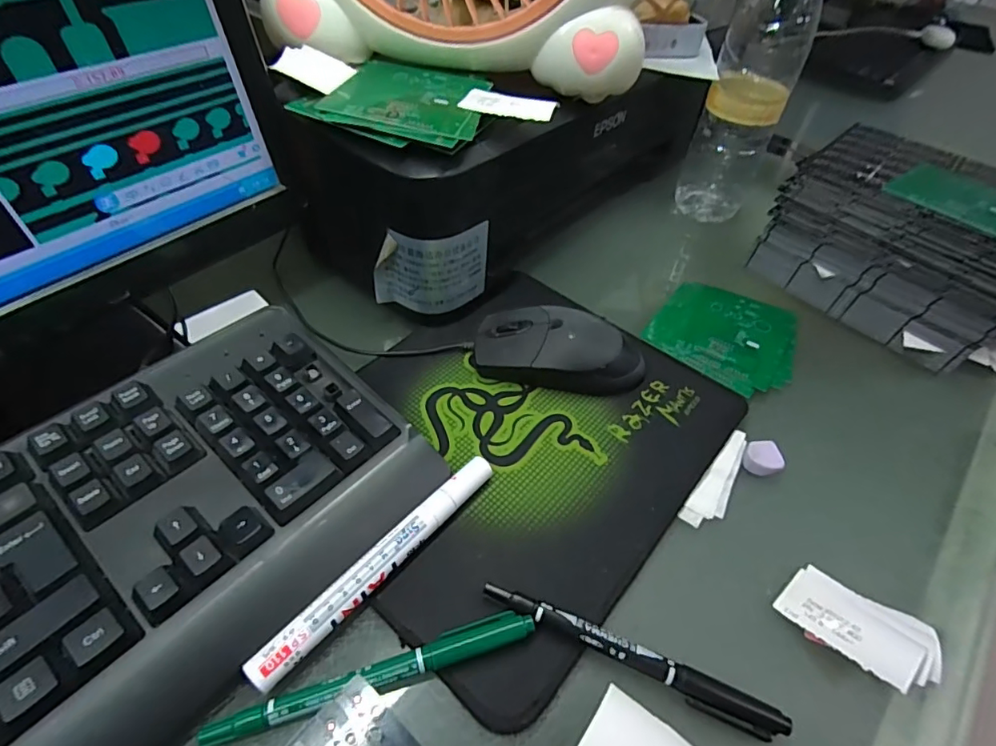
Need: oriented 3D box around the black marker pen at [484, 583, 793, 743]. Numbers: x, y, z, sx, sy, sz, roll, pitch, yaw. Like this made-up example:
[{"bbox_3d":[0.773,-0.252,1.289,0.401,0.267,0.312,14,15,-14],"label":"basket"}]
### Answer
[{"bbox_3d":[0.059,0.127,0.233,0.137,0.010,0.013,20,50,13],"label":"black marker pen"}]

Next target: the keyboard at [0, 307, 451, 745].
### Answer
[{"bbox_3d":[-0.224,0.121,0.192,0.170,0.043,0.429,36,55,25],"label":"keyboard"}]

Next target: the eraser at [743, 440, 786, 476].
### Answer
[{"bbox_3d":[0.158,0.052,0.311,0.021,0.011,0.020,2,48,-3],"label":"eraser"}]

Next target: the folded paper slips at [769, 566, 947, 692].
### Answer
[{"bbox_3d":[0.173,0.122,0.247,0.066,0.019,0.043,30,53,21],"label":"folded paper slips"}]

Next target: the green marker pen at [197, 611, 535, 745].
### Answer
[{"bbox_3d":[-0.051,0.129,0.221,0.135,0.011,0.014,-13,50,-15],"label":"green marker pen"}]

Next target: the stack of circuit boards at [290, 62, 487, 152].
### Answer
[{"bbox_3d":[-0.060,-0.166,0.313,0.105,0.010,0.091,13,48,7],"label":"stack of circuit boards"}]

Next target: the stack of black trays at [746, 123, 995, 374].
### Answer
[{"bbox_3d":[0.337,-0.097,0.398,0.145,0.093,0.206,-32,58,-28],"label":"stack of black trays"}]

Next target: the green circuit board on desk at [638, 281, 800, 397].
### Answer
[{"bbox_3d":[0.175,-0.035,0.385,0.096,0.008,0.112,33,54,23],"label":"green circuit board on desk"}]

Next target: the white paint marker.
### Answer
[{"bbox_3d":[-0.055,0.090,0.253,0.016,0.015,0.140,34,54,24],"label":"white paint marker"}]

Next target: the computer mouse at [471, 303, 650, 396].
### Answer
[{"bbox_3d":[0.041,-0.016,0.341,0.109,0.036,0.053,13,48,7],"label":"computer mouse"}]

